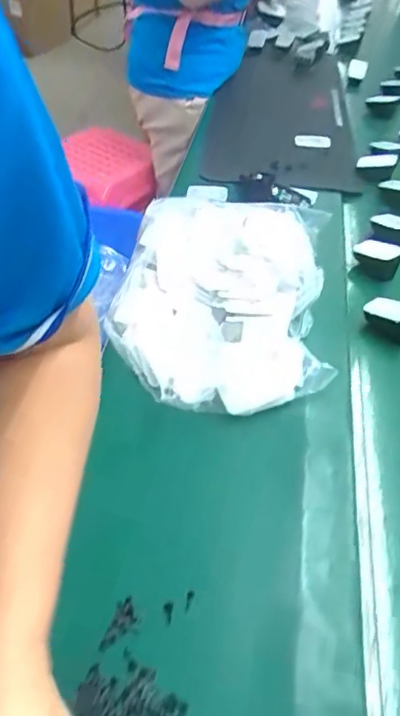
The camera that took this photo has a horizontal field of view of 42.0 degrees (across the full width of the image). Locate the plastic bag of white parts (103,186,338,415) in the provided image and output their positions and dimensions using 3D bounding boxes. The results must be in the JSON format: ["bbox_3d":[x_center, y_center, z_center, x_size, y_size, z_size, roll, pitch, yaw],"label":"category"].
[{"bbox_3d":[0.031,-0.090,0.660,0.276,0.074,0.354,7,46,4],"label":"plastic bag of white parts"}]

